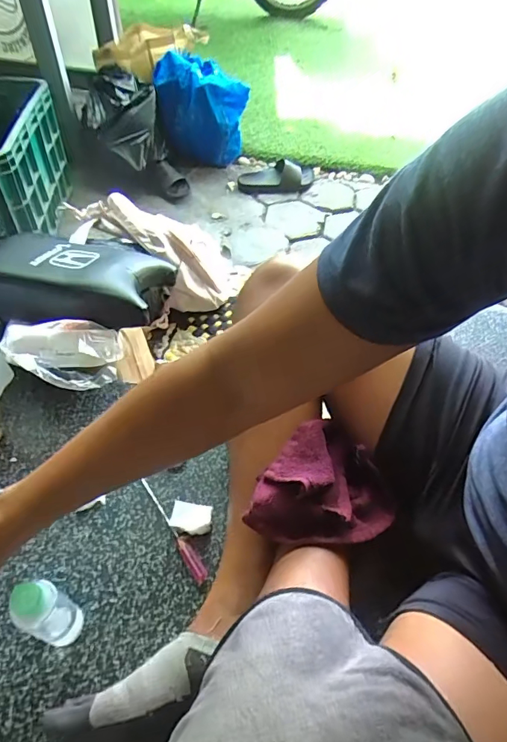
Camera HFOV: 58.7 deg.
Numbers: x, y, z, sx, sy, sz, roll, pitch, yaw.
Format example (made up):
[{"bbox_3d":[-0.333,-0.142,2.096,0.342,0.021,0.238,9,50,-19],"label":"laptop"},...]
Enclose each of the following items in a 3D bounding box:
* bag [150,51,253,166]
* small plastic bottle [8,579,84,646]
[{"bbox_3d":[-0.175,-0.908,1.570,0.308,0.284,0.217,-3,51,-5],"label":"bag"},{"bbox_3d":[-0.212,0.249,0.465,0.045,0.133,0.045,1,51,-1],"label":"small plastic bottle"}]

